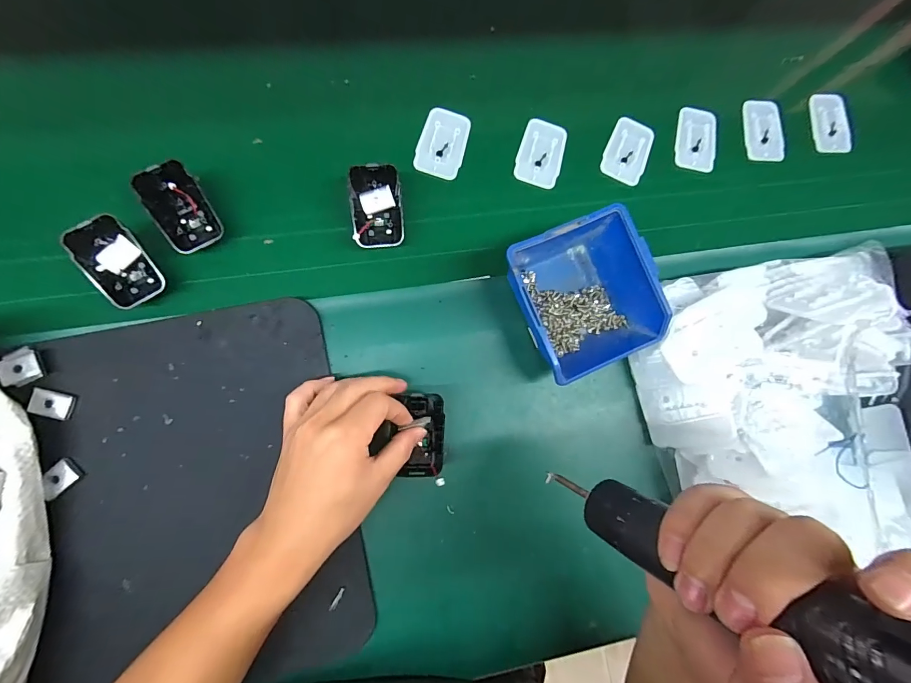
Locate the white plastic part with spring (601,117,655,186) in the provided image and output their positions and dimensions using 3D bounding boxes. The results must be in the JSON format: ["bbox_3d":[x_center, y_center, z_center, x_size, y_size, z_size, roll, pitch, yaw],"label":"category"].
[{"bbox_3d":[0.180,-0.197,0.407,0.045,0.007,0.066,23,81,1],"label":"white plastic part with spring"}]

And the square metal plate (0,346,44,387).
[{"bbox_3d":[-0.342,0.020,0.307,0.024,0.007,0.028,-18,85,-20],"label":"square metal plate"}]

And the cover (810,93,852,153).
[{"bbox_3d":[0.421,-0.246,0.440,0.041,0.009,0.070,-2,85,-8],"label":"cover"}]

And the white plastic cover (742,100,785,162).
[{"bbox_3d":[0.337,-0.232,0.429,0.041,0.009,0.068,2,85,-8],"label":"white plastic cover"}]

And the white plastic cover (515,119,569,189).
[{"bbox_3d":[0.088,-0.191,0.399,0.045,0.008,0.068,17,81,0],"label":"white plastic cover"}]

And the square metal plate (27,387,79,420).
[{"bbox_3d":[-0.320,0.050,0.311,0.028,0.004,0.019,21,67,-22],"label":"square metal plate"}]

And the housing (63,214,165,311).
[{"bbox_3d":[-0.277,-0.064,0.321,0.042,0.015,0.070,-36,113,-29],"label":"housing"}]

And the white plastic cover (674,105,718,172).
[{"bbox_3d":[0.257,-0.216,0.418,0.042,0.013,0.063,6,81,-2],"label":"white plastic cover"}]

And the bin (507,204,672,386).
[{"bbox_3d":[0.107,-0.036,0.352,0.112,0.076,0.123,-23,88,-10],"label":"bin"}]

